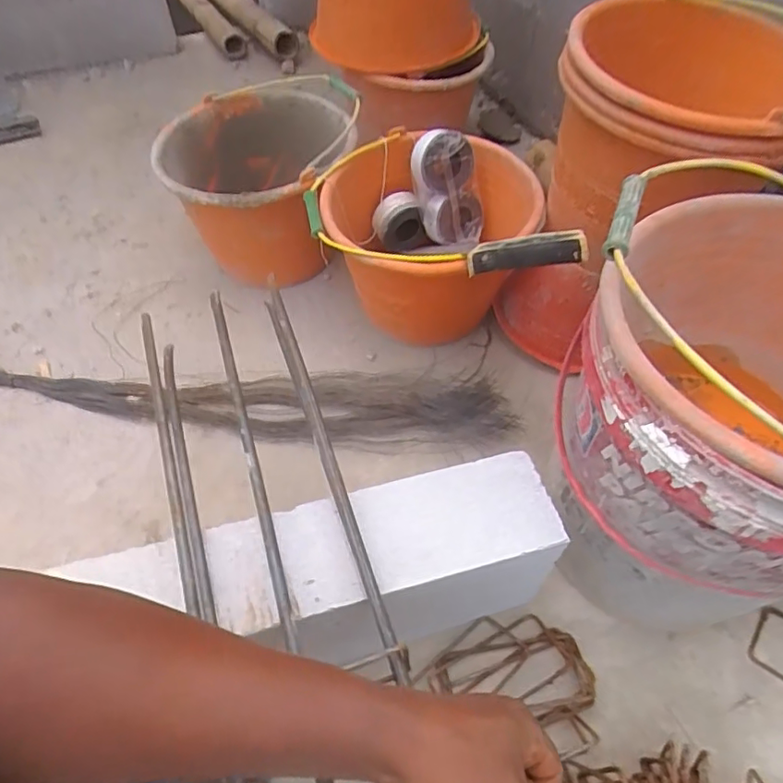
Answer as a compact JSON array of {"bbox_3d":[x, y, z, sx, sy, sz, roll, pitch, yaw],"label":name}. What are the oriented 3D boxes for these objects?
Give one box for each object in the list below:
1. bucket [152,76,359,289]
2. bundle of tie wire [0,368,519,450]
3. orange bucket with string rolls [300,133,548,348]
[{"bbox_3d":[-0.201,-0.335,0.955,0.296,0.250,0.314,0,54,0],"label":"bucket"},{"bbox_3d":[-0.279,0.005,0.856,0.905,0.050,0.130,5,54,3],"label":"bundle of tie wire"},{"bbox_3d":[0.049,-0.217,0.856,0.280,0.225,0.285,0,54,0],"label":"orange bucket with string rolls"}]

